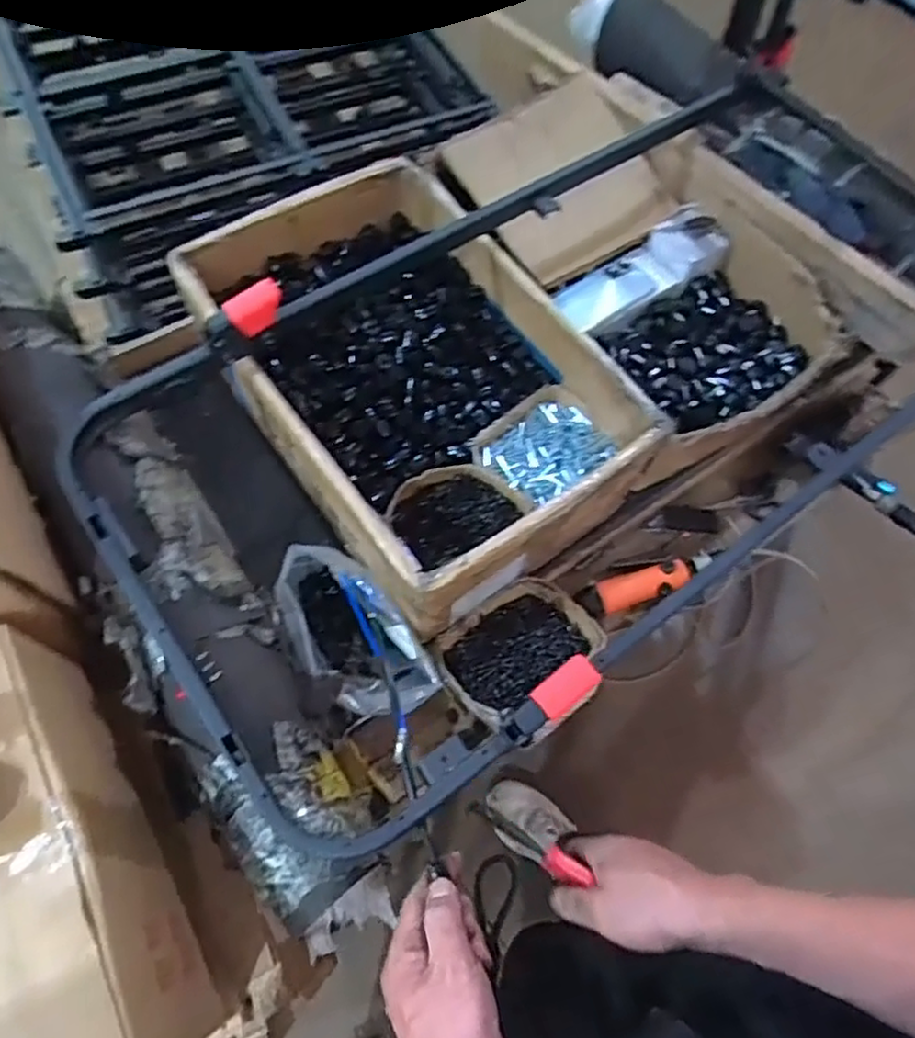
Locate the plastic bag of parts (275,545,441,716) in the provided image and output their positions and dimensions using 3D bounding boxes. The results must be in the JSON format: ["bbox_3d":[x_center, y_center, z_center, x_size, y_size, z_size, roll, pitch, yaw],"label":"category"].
[{"bbox_3d":[-0.117,0.125,0.749,0.114,0.100,0.211,-34,72,-17],"label":"plastic bag of parts"}]

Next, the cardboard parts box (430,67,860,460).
[{"bbox_3d":[0.272,-0.375,0.990,0.419,0.150,0.588,-31,71,-16],"label":"cardboard parts box"}]

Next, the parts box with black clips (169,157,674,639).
[{"bbox_3d":[-0.054,-0.178,0.848,0.364,0.147,0.542,-33,71,-16],"label":"parts box with black clips"}]

